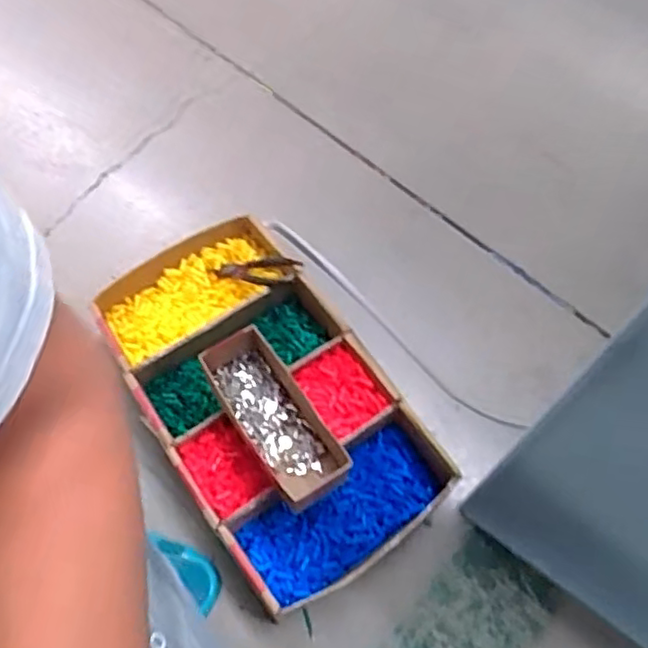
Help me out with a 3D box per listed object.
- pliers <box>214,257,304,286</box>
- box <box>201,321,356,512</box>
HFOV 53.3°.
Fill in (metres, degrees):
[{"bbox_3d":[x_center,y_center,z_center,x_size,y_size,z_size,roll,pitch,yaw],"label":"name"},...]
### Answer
[{"bbox_3d":[-0.100,-0.081,0.981,0.139,0.023,0.052,0,62,23],"label":"pliers"},{"bbox_3d":[-0.060,0.122,0.832,0.096,0.092,0.220,-33,69,-16],"label":"box"}]

